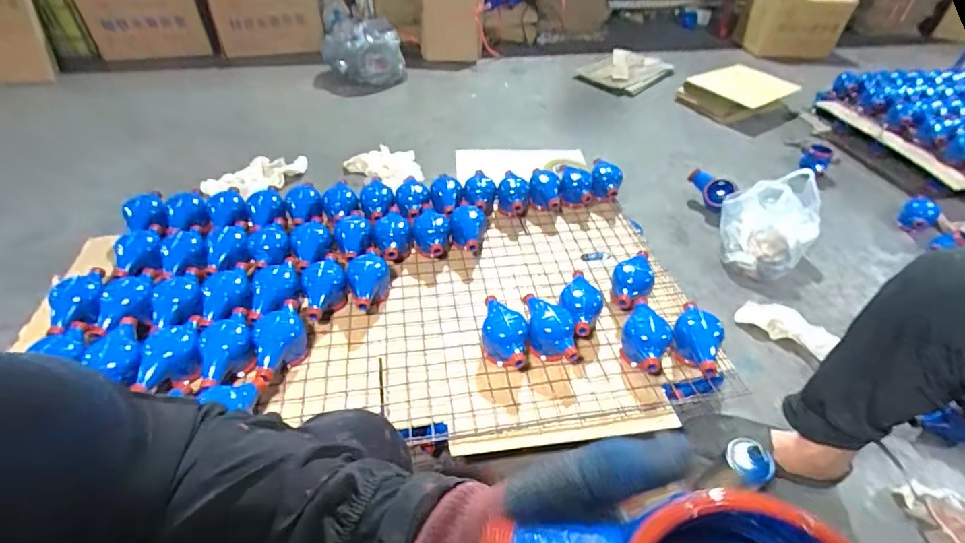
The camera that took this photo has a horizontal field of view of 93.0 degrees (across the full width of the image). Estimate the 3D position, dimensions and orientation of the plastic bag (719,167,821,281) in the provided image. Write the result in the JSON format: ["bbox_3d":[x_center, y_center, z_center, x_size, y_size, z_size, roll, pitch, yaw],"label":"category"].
[{"bbox_3d":[0.766,-0.129,1.215,0.278,0.184,0.209,-22,49,-24],"label":"plastic bag"}]

